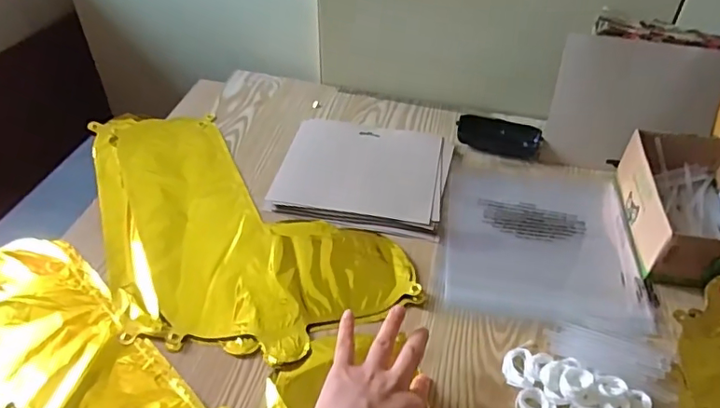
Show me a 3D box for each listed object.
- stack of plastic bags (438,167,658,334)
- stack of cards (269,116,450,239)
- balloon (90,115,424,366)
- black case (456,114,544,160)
[{"bbox_3d":[0.203,0.033,0.616,0.204,0.018,0.246,7,42,5],"label":"stack of plastic bags"},{"bbox_3d":[0.006,-0.042,0.669,0.201,0.013,0.182,10,43,9],"label":"stack of cards"},{"bbox_3d":[-0.147,0.004,0.616,0.267,0.017,0.401,-17,46,-20],"label":"balloon"},{"bbox_3d":[0.186,-0.092,0.729,0.107,0.027,0.054,7,42,6],"label":"black case"}]

